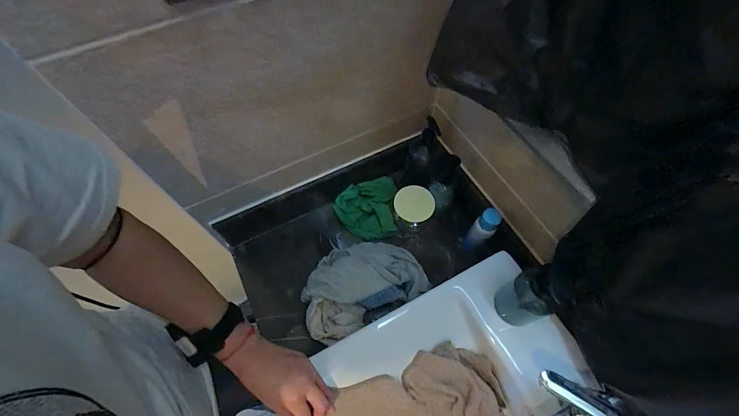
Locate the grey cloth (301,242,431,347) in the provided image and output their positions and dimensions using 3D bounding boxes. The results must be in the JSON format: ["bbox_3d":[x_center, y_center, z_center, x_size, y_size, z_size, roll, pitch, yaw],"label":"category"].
[{"bbox_3d":[-0.018,0.146,0.660,0.236,0.085,0.152,-26,64,-12],"label":"grey cloth"}]

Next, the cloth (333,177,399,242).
[{"bbox_3d":[-0.009,-0.006,0.762,0.138,0.047,0.149,-4,62,-1],"label":"cloth"}]

